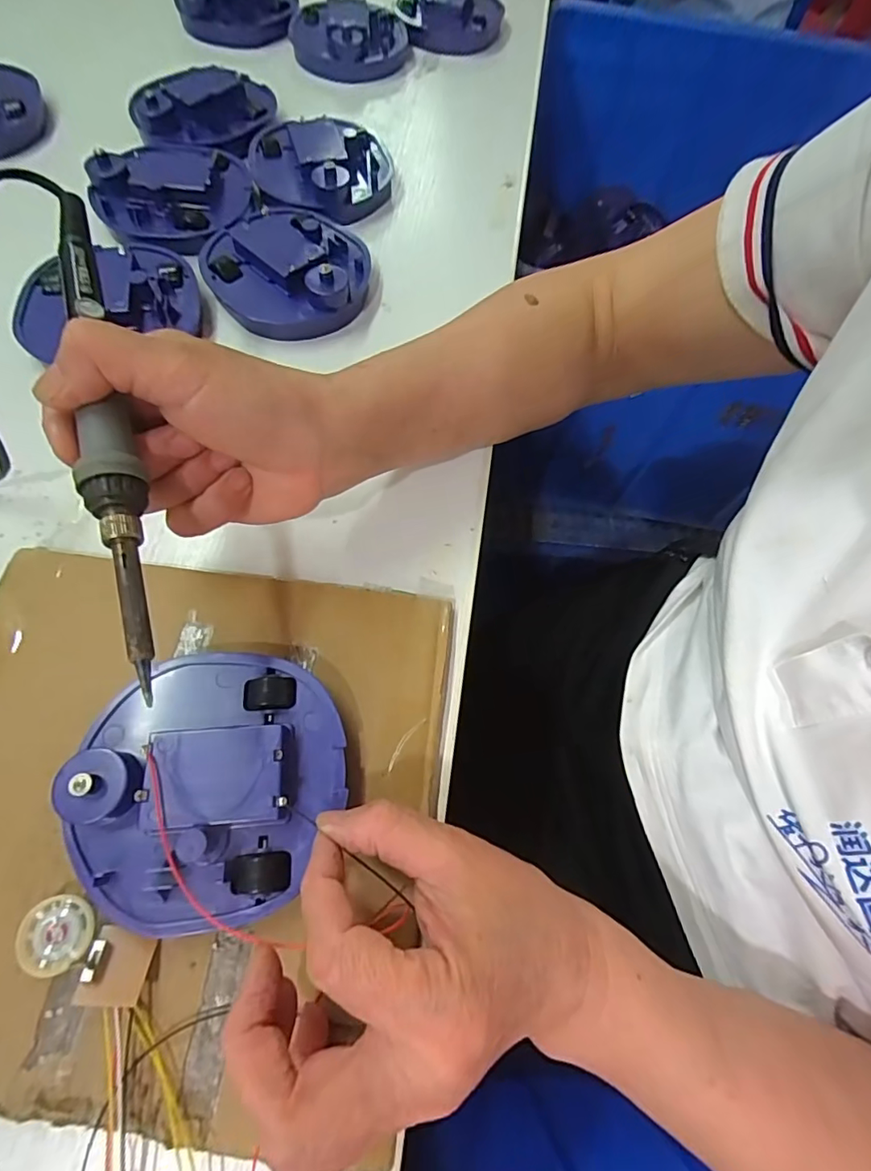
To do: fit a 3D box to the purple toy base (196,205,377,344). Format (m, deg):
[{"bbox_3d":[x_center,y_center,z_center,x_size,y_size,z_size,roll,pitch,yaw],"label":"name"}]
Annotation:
[{"bbox_3d":[-0.099,-0.217,0.345,0.105,0.028,0.105,-22,69,-13],"label":"purple toy base"}]

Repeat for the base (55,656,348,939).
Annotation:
[{"bbox_3d":[-0.092,0.081,0.214,0.103,0.027,0.103,1,66,-3],"label":"base"}]

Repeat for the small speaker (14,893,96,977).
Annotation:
[{"bbox_3d":[-0.146,0.135,0.198,0.027,0.009,0.025,-4,66,-5],"label":"small speaker"}]

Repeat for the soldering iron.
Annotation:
[{"bbox_3d":[-0.124,-0.066,0.188,0.017,0.014,0.212,-15,76,-10],"label":"soldering iron"}]

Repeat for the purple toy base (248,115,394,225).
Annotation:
[{"bbox_3d":[-0.087,-0.320,0.389,0.104,0.024,0.106,-2,66,-4],"label":"purple toy base"}]

